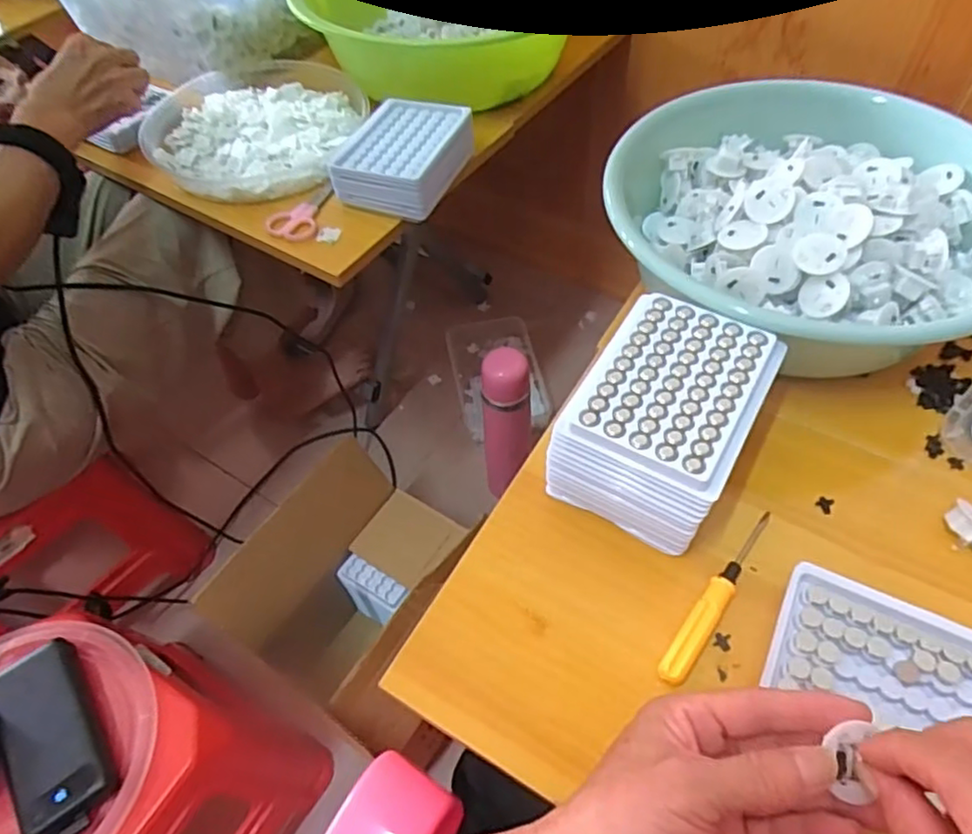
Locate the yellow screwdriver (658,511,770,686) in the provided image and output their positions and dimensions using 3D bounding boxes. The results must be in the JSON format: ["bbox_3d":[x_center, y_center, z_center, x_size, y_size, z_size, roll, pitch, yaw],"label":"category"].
[{"bbox_3d":[0.141,0.107,0.392,0.016,0.013,0.128,31,62,23],"label":"yellow screwdriver"}]

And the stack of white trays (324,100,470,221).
[{"bbox_3d":[-0.083,-0.256,0.639,0.103,0.048,0.131,17,57,15],"label":"stack of white trays"}]

